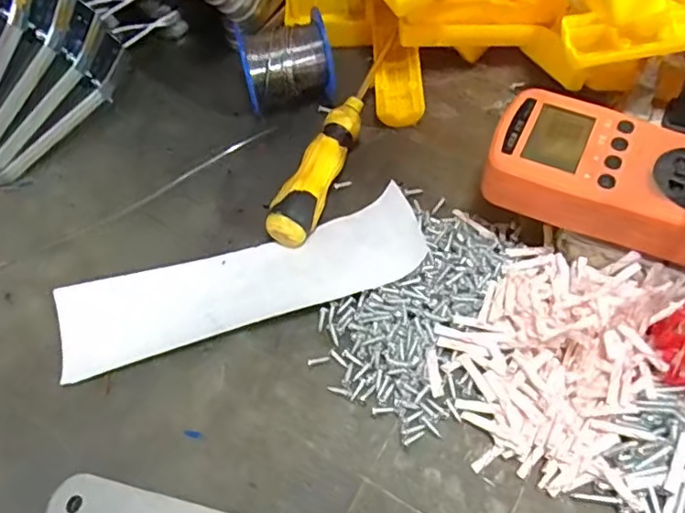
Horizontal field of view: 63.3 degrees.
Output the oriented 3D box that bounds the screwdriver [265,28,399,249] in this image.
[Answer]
[{"bbox_3d":[0.002,-0.084,0.382,0.026,0.030,0.186,20,61,17],"label":"screwdriver"}]

